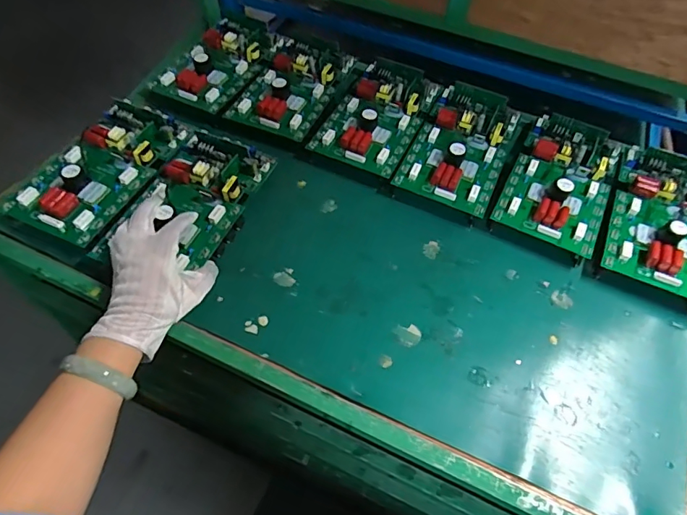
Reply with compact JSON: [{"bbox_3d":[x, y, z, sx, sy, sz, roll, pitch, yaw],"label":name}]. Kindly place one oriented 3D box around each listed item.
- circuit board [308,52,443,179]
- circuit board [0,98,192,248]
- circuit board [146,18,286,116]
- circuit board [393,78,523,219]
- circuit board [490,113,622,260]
[{"bbox_3d":[0.047,-0.216,0.661,0.137,0.032,0.214,21,58,12],"label":"circuit board"},{"bbox_3d":[-0.304,-0.121,0.575,0.117,0.034,0.221,22,58,12],"label":"circuit board"},{"bbox_3d":[-0.192,-0.308,0.705,0.123,0.035,0.198,25,59,14],"label":"circuit board"},{"bbox_3d":[0.166,-0.163,0.621,0.122,0.036,0.206,23,58,12],"label":"circuit board"},{"bbox_3d":[0.292,-0.103,0.612,0.126,0.052,0.213,24,59,14],"label":"circuit board"}]

